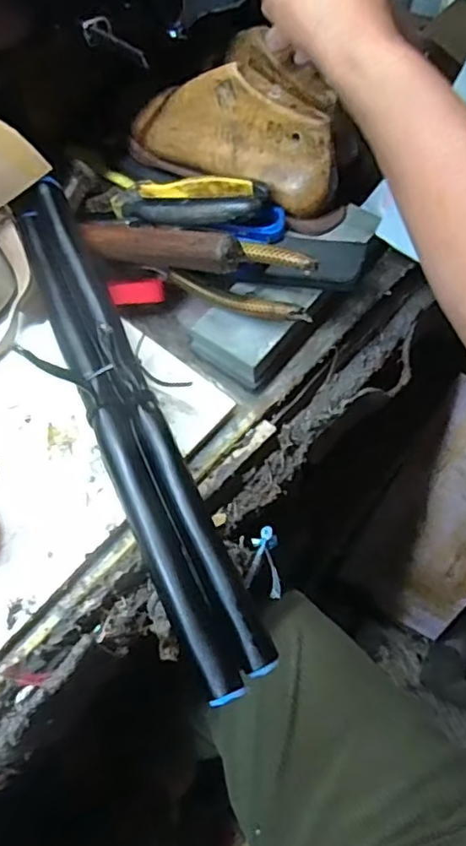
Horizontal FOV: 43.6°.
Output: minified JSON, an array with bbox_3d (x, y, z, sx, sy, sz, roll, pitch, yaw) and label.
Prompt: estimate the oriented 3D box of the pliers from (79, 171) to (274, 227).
[{"bbox_3d":[-0.051,-0.188,0.481,0.174,0.025,0.063,16,64,29],"label":"pliers"}]

